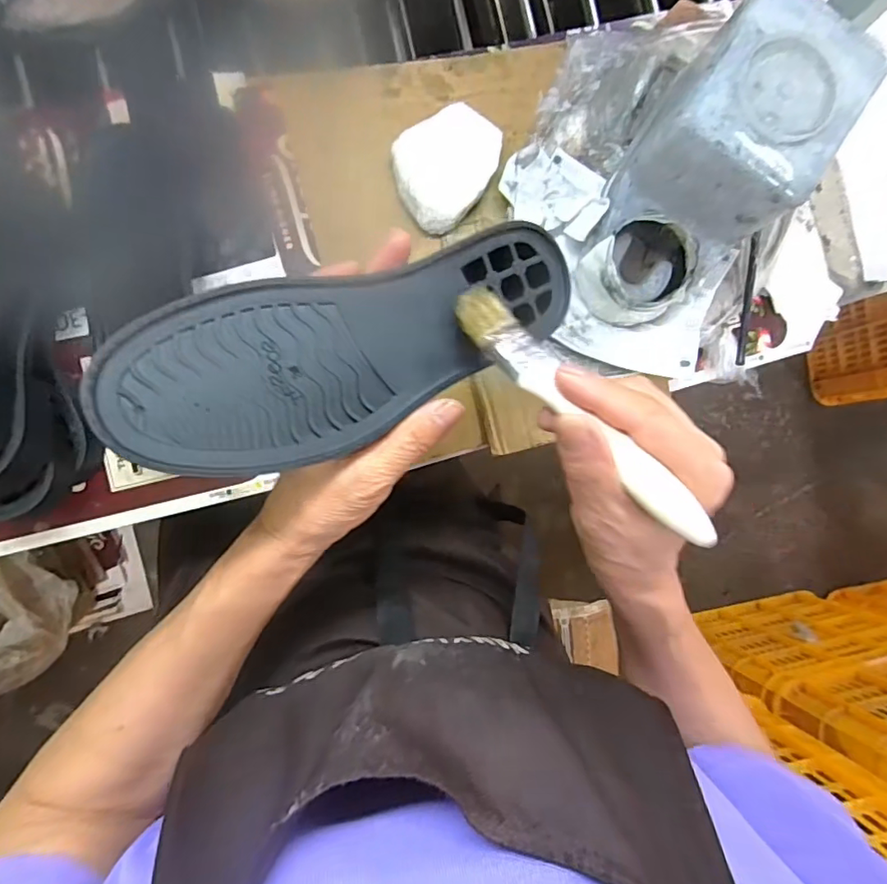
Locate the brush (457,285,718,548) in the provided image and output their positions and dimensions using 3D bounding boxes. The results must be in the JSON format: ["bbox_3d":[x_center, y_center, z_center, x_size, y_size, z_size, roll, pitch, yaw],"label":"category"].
[{"bbox_3d":[0.059,-0.016,0.238,0.024,0.010,0.153,-40,74,-7],"label":"brush"}]

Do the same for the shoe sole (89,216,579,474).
[{"bbox_3d":[-0.032,-0.048,0.251,0.225,0.019,0.079,-24,91,-21],"label":"shoe sole"}]

